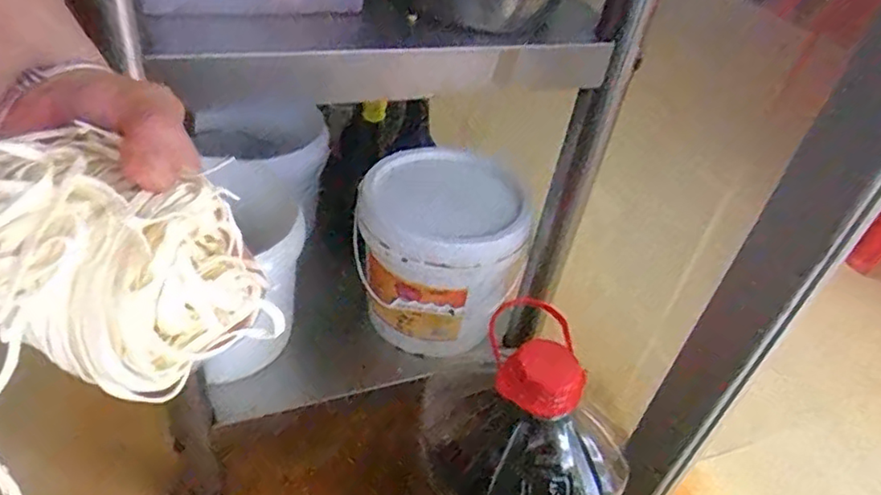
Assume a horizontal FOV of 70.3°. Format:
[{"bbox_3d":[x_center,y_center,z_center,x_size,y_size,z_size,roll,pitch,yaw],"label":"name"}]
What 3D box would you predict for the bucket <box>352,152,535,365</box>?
[{"bbox_3d":[-0.003,0.012,0.836,0.205,0.189,0.194,3,47,-4],"label":"bucket"}]

